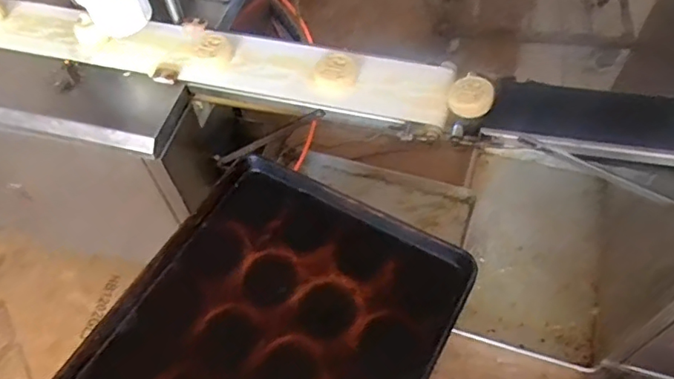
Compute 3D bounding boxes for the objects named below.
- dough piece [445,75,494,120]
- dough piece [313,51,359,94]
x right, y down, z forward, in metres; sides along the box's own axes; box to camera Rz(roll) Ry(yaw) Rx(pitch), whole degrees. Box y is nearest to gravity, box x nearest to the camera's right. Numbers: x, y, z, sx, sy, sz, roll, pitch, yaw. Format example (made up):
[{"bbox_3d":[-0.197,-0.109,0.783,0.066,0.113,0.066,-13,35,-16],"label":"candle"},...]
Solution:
[{"bbox_3d":[0.221,-0.154,0.894,0.072,0.035,0.069,-2,56,3],"label":"dough piece"},{"bbox_3d":[-0.002,-0.202,0.935,0.075,0.029,0.070,-8,56,-1],"label":"dough piece"}]

